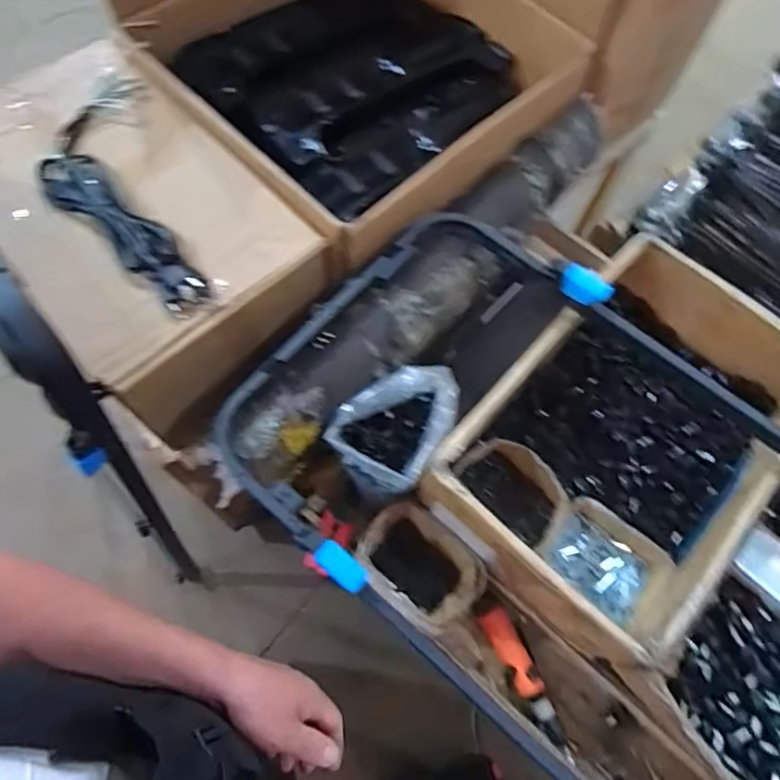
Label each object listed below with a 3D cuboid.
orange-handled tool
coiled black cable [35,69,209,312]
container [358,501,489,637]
[{"bbox_3d":[0.185,0.397,0.781,0.039,0.033,0.176,-23,70,-12],"label":"orange-handled tool"},{"bbox_3d":[-0.381,-0.268,0.765,0.171,0.030,0.427,-20,69,-11],"label":"coiled black cable"},{"bbox_3d":[0.044,0.250,0.802,0.175,0.088,0.126,37,70,12],"label":"container"}]

